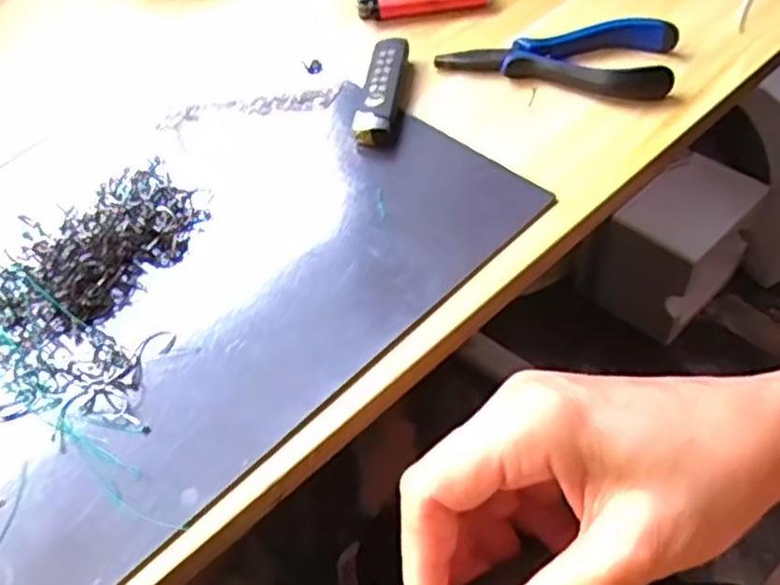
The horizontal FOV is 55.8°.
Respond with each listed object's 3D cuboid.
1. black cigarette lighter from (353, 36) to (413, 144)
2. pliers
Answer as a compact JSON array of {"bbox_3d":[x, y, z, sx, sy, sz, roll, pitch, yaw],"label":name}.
[{"bbox_3d":[-0.003,-0.107,0.388,0.021,0.010,0.080,5,52,8],"label":"black cigarette lighter"},{"bbox_3d":[0.090,-0.129,0.397,0.121,0.018,0.051,7,53,10],"label":"pliers"}]

